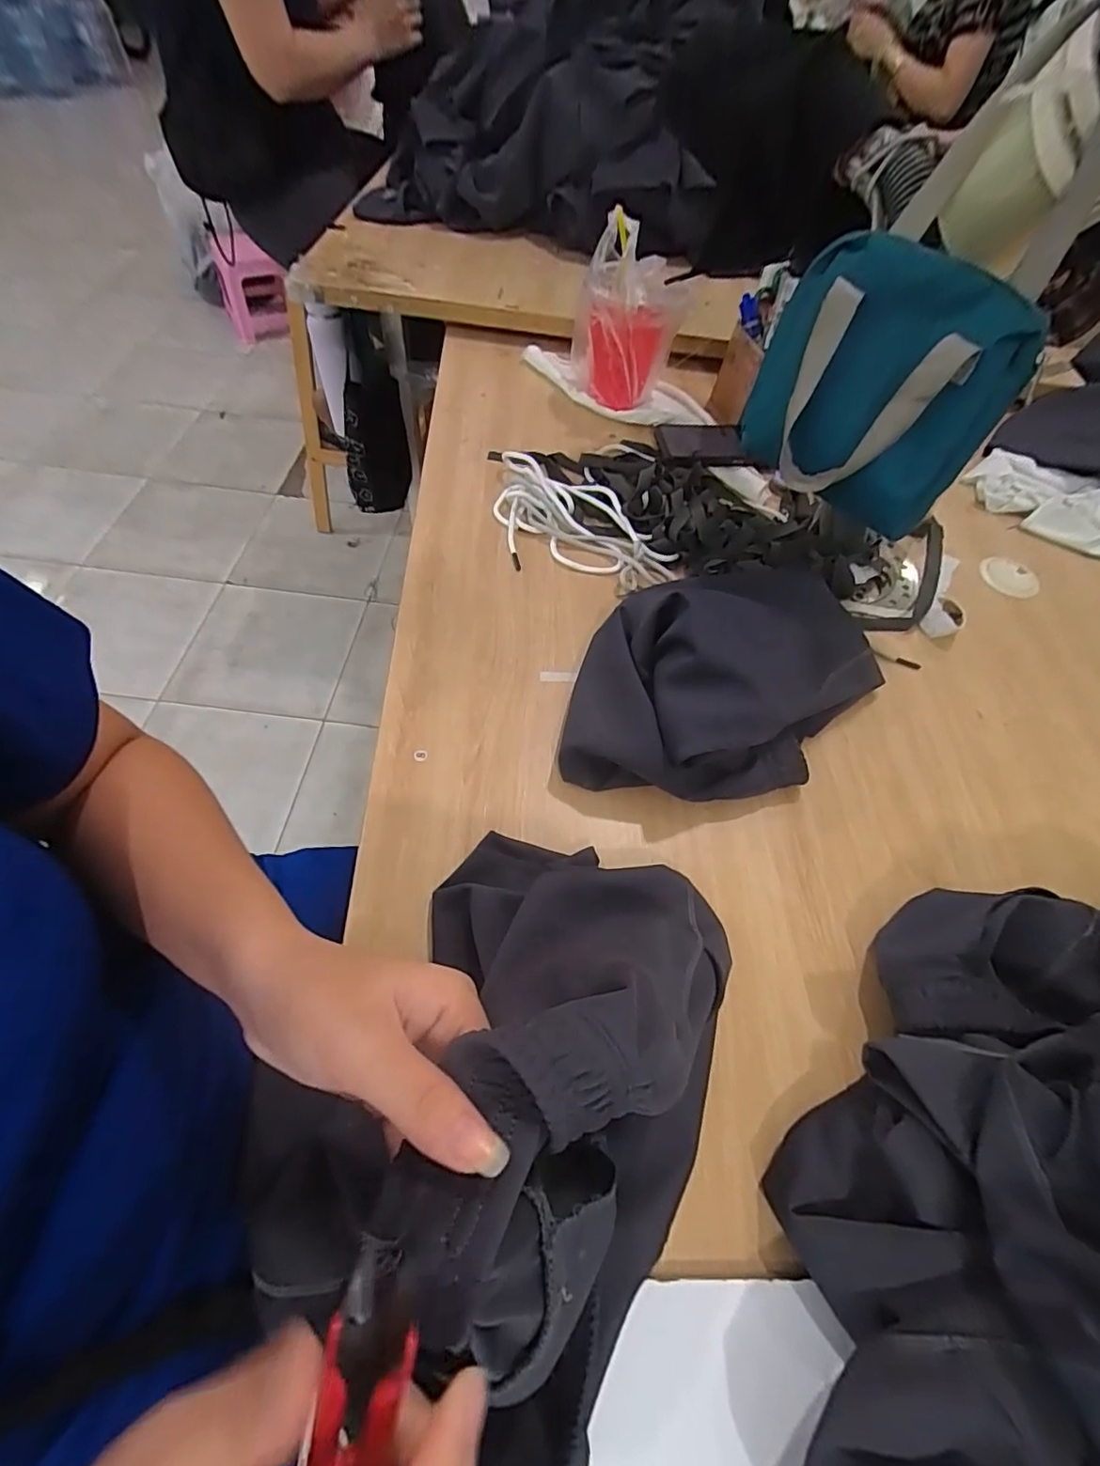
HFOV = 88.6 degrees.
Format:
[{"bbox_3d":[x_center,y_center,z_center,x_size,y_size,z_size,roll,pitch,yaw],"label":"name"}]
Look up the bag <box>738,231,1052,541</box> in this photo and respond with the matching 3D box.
[{"bbox_3d":[0.256,-0.278,0.463,0.195,0.164,0.066,37,63,18],"label":"bag"}]

